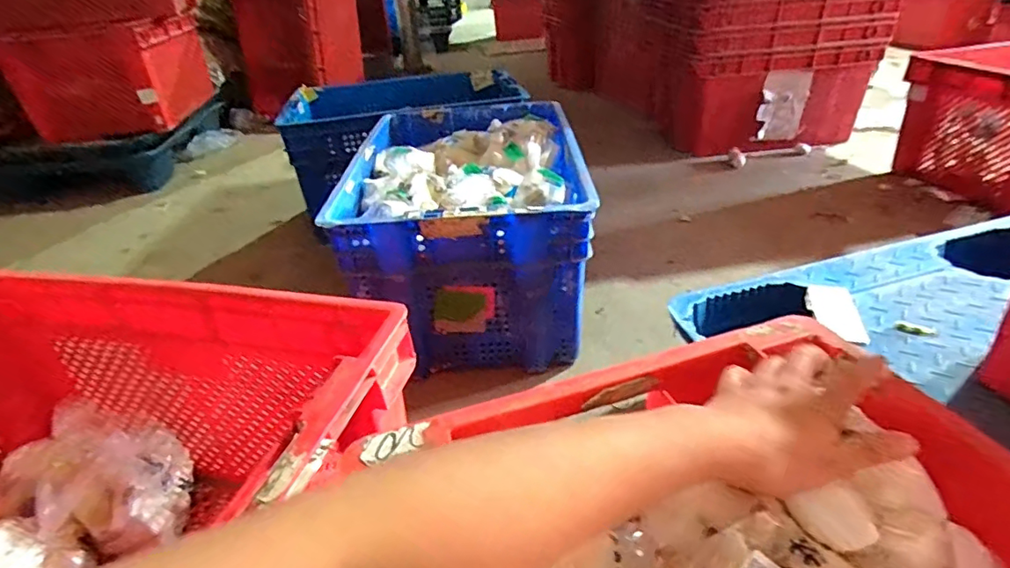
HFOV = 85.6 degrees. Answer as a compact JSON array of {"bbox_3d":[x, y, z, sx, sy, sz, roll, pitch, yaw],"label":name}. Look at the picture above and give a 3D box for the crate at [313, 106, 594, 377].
[{"bbox_3d":[-0.061,-0.122,1.077,0.391,0.305,0.580,-3,32,2],"label":"crate"}]

